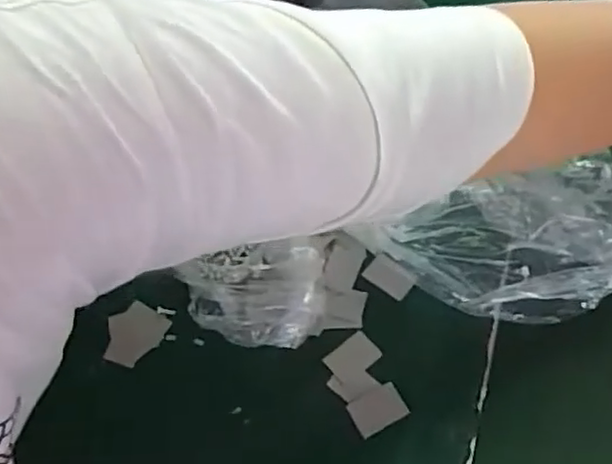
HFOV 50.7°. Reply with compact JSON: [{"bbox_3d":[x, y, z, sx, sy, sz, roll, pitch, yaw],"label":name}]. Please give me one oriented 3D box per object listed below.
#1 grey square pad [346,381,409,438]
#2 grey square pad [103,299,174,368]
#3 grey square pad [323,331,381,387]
[{"bbox_3d":[0.043,0.107,0.390,0.032,0.004,0.023,-25,62,-13],"label":"grey square pad"},{"bbox_3d":[-0.114,0.067,0.423,0.036,0.004,0.041,25,63,15],"label":"grey square pad"},{"bbox_3d":[0.030,0.079,0.409,0.031,0.004,0.023,-38,66,-19],"label":"grey square pad"}]

